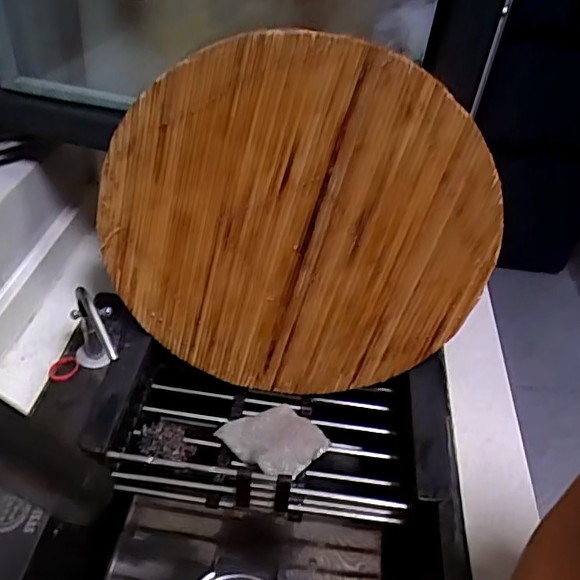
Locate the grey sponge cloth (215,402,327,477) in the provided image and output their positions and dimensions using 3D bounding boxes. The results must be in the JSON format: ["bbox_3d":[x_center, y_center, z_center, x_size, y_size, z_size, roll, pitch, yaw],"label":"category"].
[{"bbox_3d":[-0.021,0.173,0.670,0.107,0.028,0.081,31,46,25],"label":"grey sponge cloth"}]

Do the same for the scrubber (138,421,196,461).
[{"bbox_3d":[-0.141,0.175,0.651,0.058,0.029,0.050,1,41,-7],"label":"scrubber"}]

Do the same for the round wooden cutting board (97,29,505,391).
[{"bbox_3d":[0.003,-0.051,0.596,0.397,0.399,0.027,7,35,2],"label":"round wooden cutting board"}]

